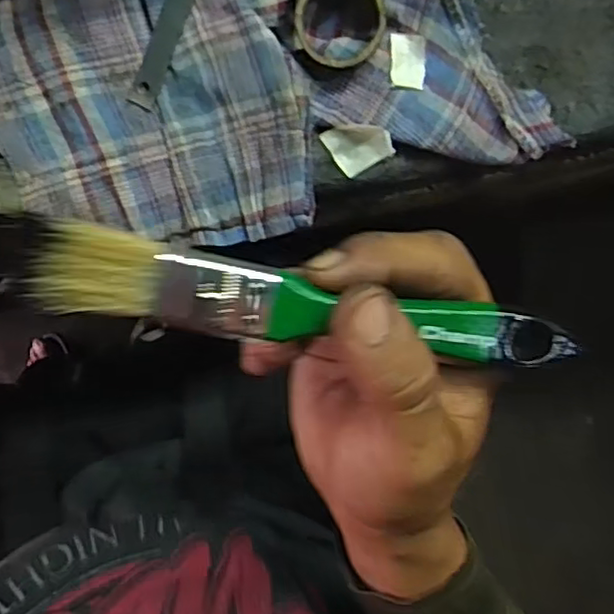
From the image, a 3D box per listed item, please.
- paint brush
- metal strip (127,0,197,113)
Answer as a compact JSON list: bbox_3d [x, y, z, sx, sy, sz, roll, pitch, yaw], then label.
[{"bbox_3d":[0.003,0.000,0.198,0.166,0.012,0.026,9,94,-8],"label":"paint brush"},{"bbox_3d":[-0.057,-0.131,0.280,0.014,0.004,0.089,25,102,3],"label":"metal strip"}]

